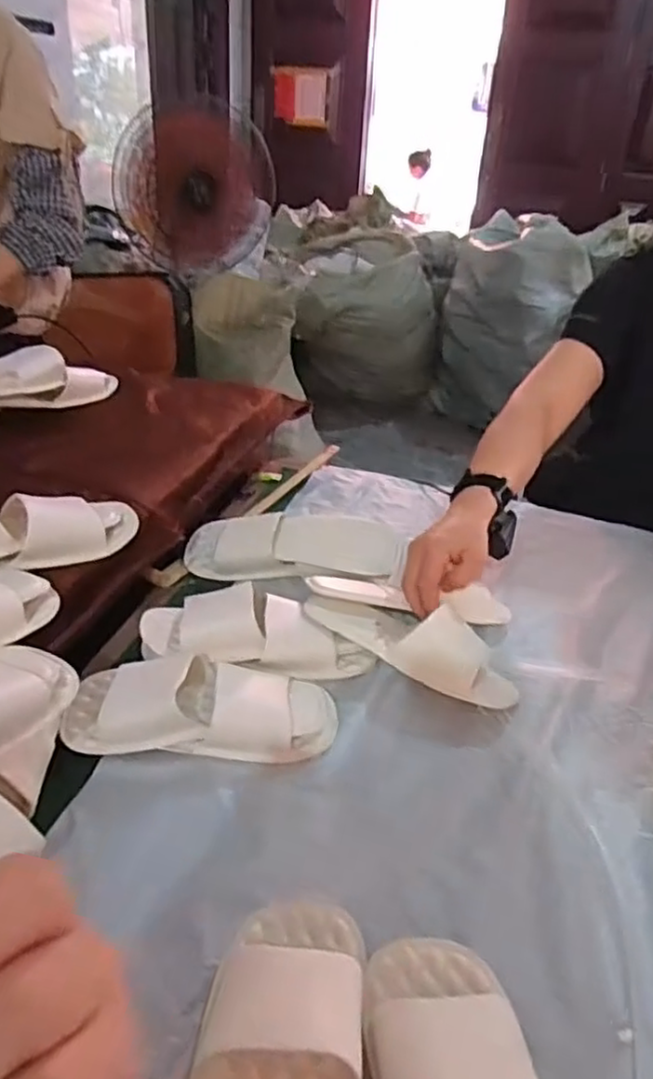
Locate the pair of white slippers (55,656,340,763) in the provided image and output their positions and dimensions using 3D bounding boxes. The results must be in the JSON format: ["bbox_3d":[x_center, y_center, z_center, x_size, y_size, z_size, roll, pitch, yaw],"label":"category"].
[{"bbox_3d":[-0.110,0.145,0.631,0.237,0.062,0.096,1,32,-4],"label":"pair of white slippers"}]

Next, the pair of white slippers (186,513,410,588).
[{"bbox_3d":[-0.036,0.007,0.870,0.272,0.051,0.103,0,32,-6],"label":"pair of white slippers"}]

